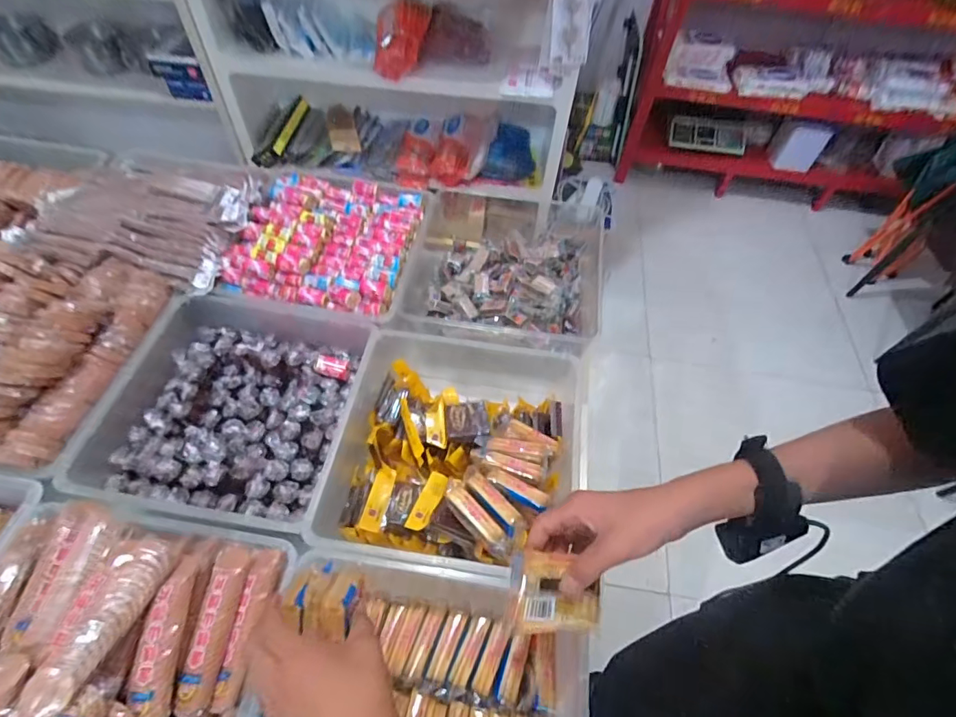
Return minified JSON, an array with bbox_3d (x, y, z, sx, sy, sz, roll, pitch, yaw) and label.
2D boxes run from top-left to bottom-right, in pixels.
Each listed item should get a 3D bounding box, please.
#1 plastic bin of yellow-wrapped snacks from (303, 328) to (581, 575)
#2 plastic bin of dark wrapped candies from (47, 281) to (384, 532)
[{"bbox_3d":[-0.026,0.112,0.633,0.301,0.146,0.327,9,55,2],"label":"plastic bin of yellow-wrapped snacks"},{"bbox_3d":[-0.320,0.056,0.609,0.293,0.085,0.289,10,55,3],"label":"plastic bin of dark wrapped candies"}]

